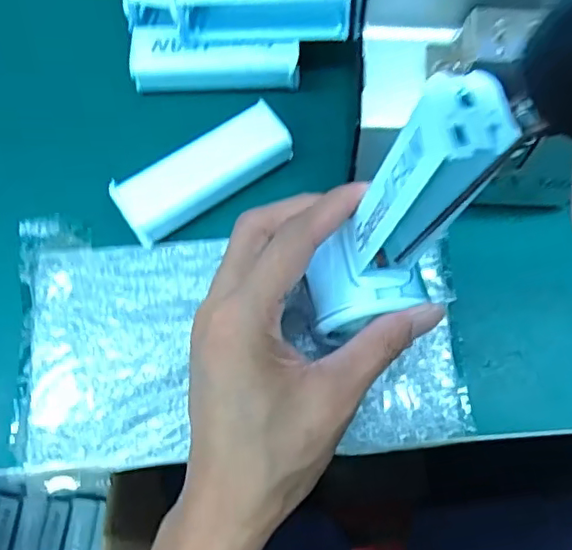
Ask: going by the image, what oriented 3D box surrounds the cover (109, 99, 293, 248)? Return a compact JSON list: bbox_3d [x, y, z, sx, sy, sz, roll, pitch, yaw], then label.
[{"bbox_3d":[-0.046,-0.058,0.334,0.100,0.024,0.032,-32,73,-9],"label":"cover"}]

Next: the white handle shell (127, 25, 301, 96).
[{"bbox_3d":[-0.043,-0.132,0.360,0.100,0.026,0.029,0,70,2],"label":"white handle shell"}]

